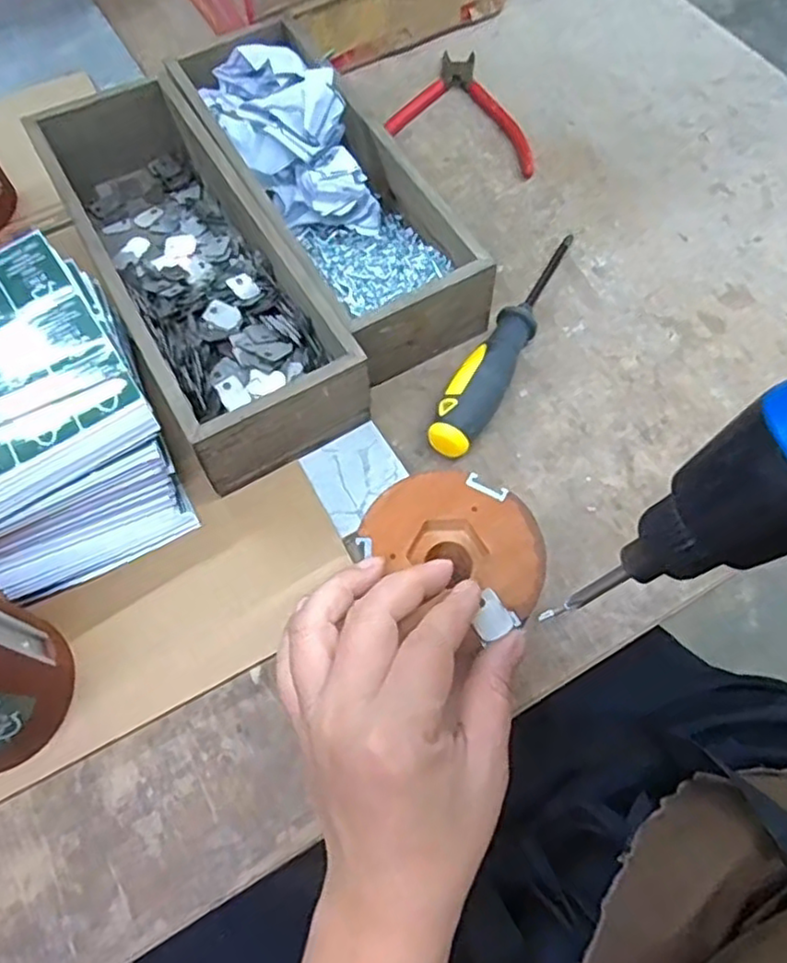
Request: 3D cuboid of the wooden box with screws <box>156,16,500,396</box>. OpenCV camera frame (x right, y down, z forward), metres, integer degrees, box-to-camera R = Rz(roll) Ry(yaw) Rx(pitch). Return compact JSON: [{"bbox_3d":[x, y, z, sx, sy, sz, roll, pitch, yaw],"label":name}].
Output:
[{"bbox_3d":[-0.047,-0.198,0.461,0.096,0.070,0.275,-27,68,-11],"label":"wooden box with screws"}]

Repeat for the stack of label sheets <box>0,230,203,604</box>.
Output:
[{"bbox_3d":[-0.195,-0.038,0.381,0.112,0.055,0.178,-26,68,-11],"label":"stack of label sheets"}]

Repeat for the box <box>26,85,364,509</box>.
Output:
[{"bbox_3d":[-0.127,-0.135,0.430,0.099,0.073,0.286,-29,69,-12],"label":"box"}]

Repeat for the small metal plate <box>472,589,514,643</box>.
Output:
[{"bbox_3d":[0.038,0.052,0.269,0.015,0.004,0.018,-29,69,-12],"label":"small metal plate"}]

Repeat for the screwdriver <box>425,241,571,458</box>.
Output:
[{"bbox_3d":[0.073,-0.091,0.432,0.029,0.031,0.184,25,68,11],"label":"screwdriver"}]

